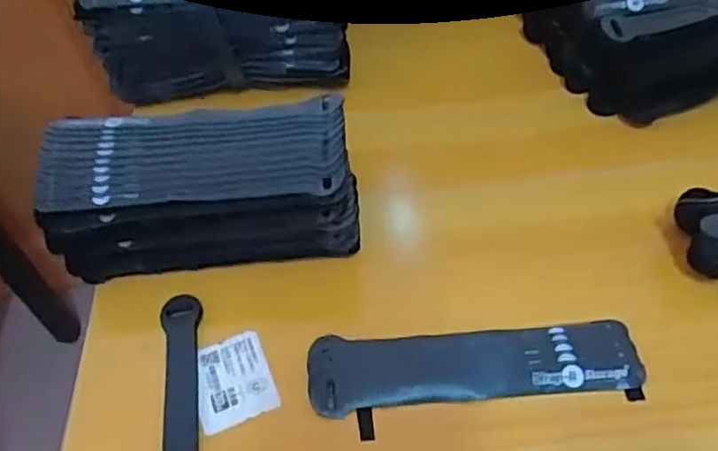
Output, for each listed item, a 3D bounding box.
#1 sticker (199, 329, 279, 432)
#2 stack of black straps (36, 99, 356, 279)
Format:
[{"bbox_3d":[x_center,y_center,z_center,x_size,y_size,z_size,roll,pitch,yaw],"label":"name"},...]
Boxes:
[{"bbox_3d":[-0.080,0.098,0.420,0.047,0.004,0.061,-19,51,-9],"label":"sticker"},{"bbox_3d":[-0.106,-0.022,0.453,0.203,0.078,0.093,-8,52,-1],"label":"stack of black straps"}]

